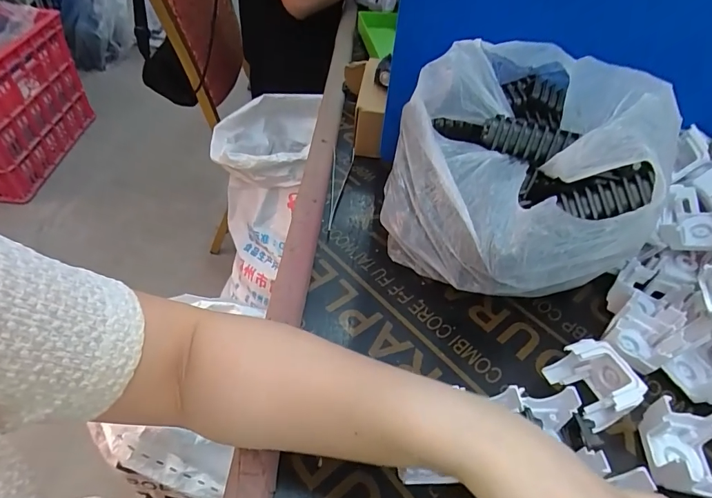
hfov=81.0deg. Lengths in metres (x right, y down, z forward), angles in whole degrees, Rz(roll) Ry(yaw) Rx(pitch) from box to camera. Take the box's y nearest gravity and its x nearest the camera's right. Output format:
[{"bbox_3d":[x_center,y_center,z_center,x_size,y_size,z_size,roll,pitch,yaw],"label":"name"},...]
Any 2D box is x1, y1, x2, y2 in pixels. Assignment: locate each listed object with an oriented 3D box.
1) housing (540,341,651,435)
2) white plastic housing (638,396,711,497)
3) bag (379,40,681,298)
[{"bbox_3d":[0.185,0.100,0.322,0.039,0.040,0.058,-21,49,-27],"label":"housing"},{"bbox_3d":[0.232,0.142,0.292,0.049,0.036,0.058,9,42,3],"label":"white plastic housing"},{"bbox_3d":[0.148,-0.056,0.384,0.203,0.177,0.207,-27,54,-28],"label":"bag"}]

